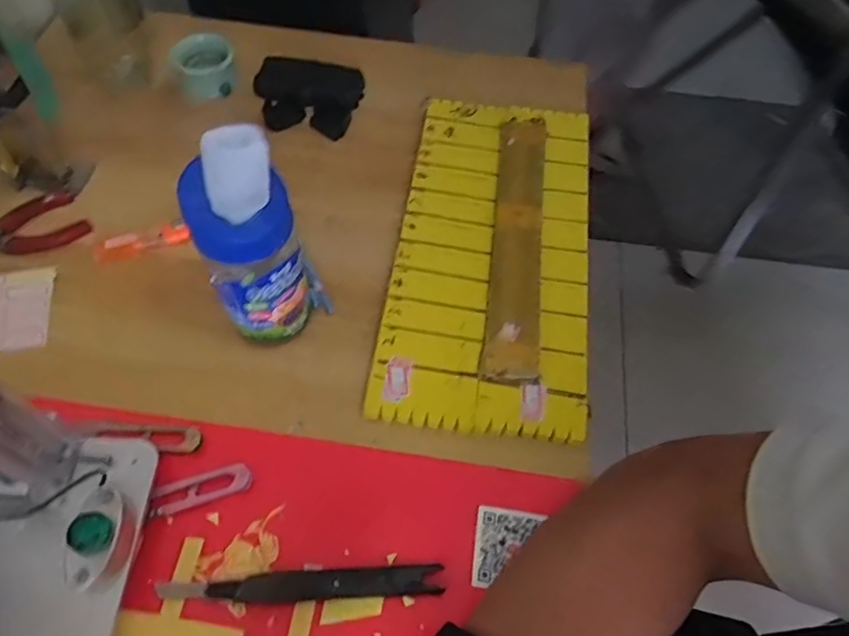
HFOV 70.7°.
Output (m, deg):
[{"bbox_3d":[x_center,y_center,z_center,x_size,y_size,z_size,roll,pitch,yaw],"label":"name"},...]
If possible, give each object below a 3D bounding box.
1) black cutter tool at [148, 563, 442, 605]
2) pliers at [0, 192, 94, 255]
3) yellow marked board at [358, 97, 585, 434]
[{"bbox_3d":[-0.076,0.167,0.375,0.171,0.010,0.019,-2,59,-1],"label":"black cutter tool"},{"bbox_3d":[-0.355,-0.076,0.513,0.125,0.015,0.057,-18,61,-11],"label":"pliers"},{"bbox_3d":[0.060,-0.075,0.518,0.157,0.011,0.341,8,59,4],"label":"yellow marked board"}]

